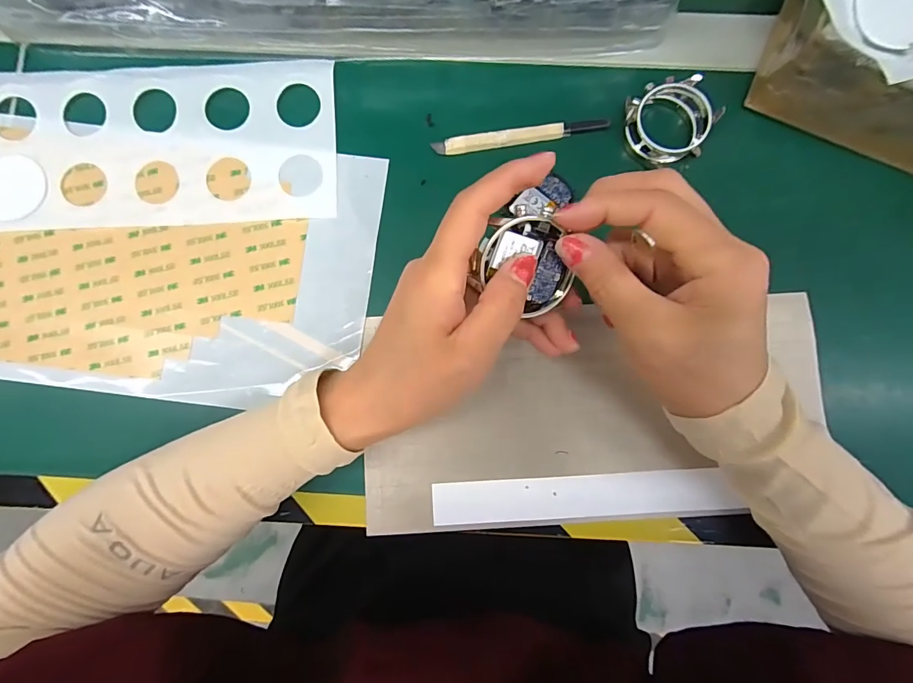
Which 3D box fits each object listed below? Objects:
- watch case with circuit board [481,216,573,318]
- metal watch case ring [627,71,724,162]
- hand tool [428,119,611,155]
[{"bbox_3d":[0.035,-0.034,0.188,0.045,0.007,0.037,34,104,-22],"label":"watch case with circuit board"},{"bbox_3d":[0.134,-0.138,0.263,0.054,0.015,0.049,-16,83,-1],"label":"metal watch case ring"},{"bbox_3d":[0.041,-0.132,0.271,0.111,0.007,0.011,-9,83,0],"label":"hand tool"}]

